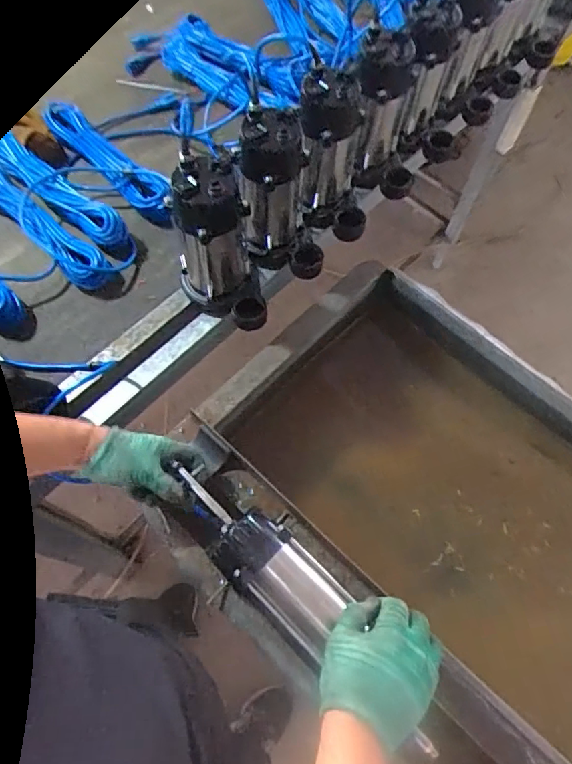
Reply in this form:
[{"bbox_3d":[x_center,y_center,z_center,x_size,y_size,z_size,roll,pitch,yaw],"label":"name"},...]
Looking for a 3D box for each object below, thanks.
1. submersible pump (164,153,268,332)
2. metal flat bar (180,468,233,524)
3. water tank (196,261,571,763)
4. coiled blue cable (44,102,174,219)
[{"bbox_3d":[-0.100,-0.186,0.759,0.121,0.237,0.133,-10,65,-7],"label":"submersible pump"},{"bbox_3d":[-0.104,0.147,0.661,0.093,0.006,0.012,43,70,11],"label":"metal flat bar"},{"bbox_3d":[0.247,0.218,0.824,0.755,0.224,0.575,40,69,15],"label":"water tank"},{"bbox_3d":[-0.326,-0.414,0.951,0.070,0.057,0.351,-41,73,-19],"label":"coiled blue cable"}]

